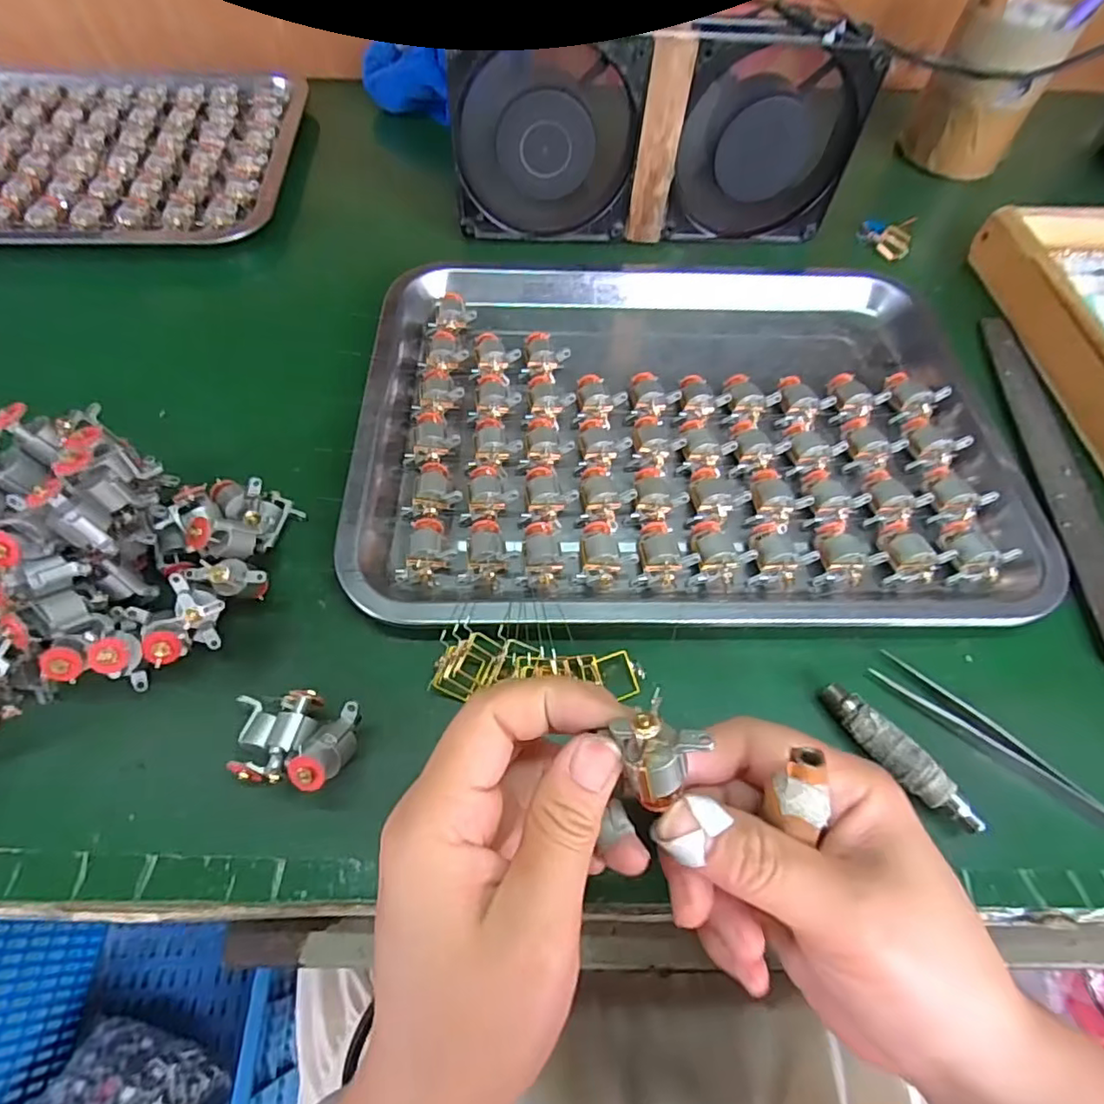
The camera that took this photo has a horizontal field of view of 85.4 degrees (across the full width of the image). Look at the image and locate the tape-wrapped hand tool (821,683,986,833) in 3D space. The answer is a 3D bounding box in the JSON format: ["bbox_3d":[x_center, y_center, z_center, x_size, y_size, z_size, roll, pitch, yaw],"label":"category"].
[{"bbox_3d":[0.142,0.084,0.247,0.015,0.014,0.070,-29,65,-17],"label":"tape-wrapped hand tool"}]

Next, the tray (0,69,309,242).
[{"bbox_3d":[-0.382,-0.320,0.476,0.341,0.029,0.244,-5,60,-4],"label":"tray"}]

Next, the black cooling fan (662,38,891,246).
[{"bbox_3d":[0.142,-0.272,0.409,0.116,0.106,0.028,-2,60,-3],"label":"black cooling fan"}]

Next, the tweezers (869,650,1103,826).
[{"bbox_3d":[0.189,0.083,0.251,0.014,0.008,0.110,-39,68,-21],"label":"tweezers"}]

